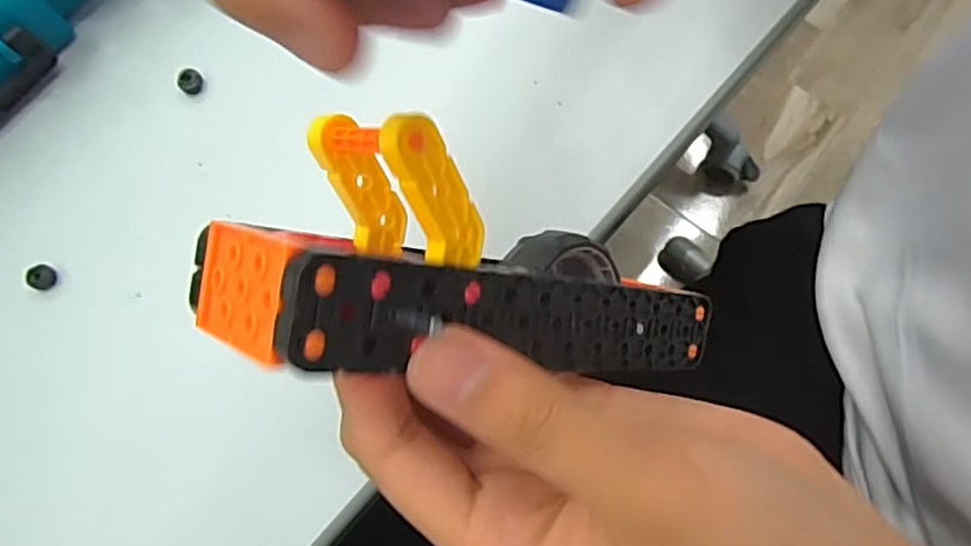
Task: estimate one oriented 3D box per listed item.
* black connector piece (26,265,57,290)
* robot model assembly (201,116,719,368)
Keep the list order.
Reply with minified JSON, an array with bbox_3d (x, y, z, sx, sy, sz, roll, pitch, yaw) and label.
[{"bbox_3d":[-0.186,0.002,0.288,0.010,0.005,0.010,0,76,2],"label":"black connector piece"},{"bbox_3d":[0.006,0.000,0.189,0.151,0.046,0.057,8,72,-39],"label":"robot model assembly"}]

